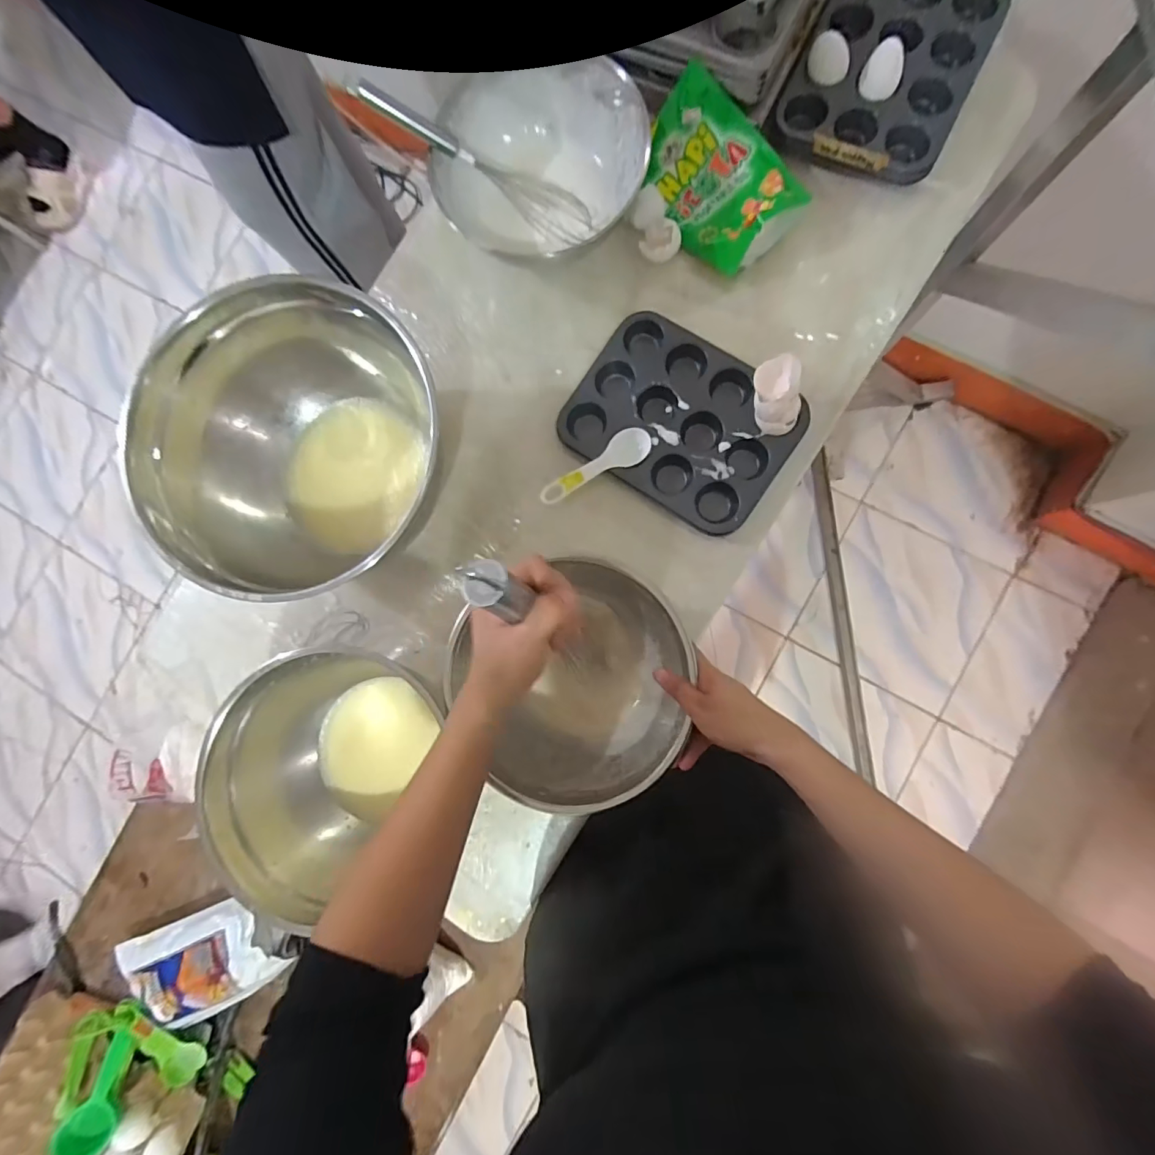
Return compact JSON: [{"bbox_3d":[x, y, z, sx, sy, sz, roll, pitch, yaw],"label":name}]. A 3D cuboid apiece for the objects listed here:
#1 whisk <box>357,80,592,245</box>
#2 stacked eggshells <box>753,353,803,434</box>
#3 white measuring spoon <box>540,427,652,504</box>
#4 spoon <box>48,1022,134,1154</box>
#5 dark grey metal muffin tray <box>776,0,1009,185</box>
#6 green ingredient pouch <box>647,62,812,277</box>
[{"bbox_3d":[-0.105,-0.475,0.564,0.261,0.044,0.067,17,86,-23],"label":"whisk"},{"bbox_3d":[0.218,-0.199,0.534,0.047,0.070,0.047,-14,53,5],"label":"stacked eggshells"},{"bbox_3d":[0.020,-0.131,0.569,0.140,0.012,0.040,-26,84,3],"label":"white measuring spoon"},{"bbox_3d":[-0.611,0.663,0.618,0.057,0.043,0.136,7,73,6],"label":"spoon"},{"bbox_3d":[0.358,-0.589,0.565,0.191,0.047,0.251,25,89,7],"label":"dark grey metal muffin tray"},{"bbox_3d":[0.162,-0.468,0.567,0.126,0.065,0.197,-37,83,2],"label":"green ingredient pouch"}]

